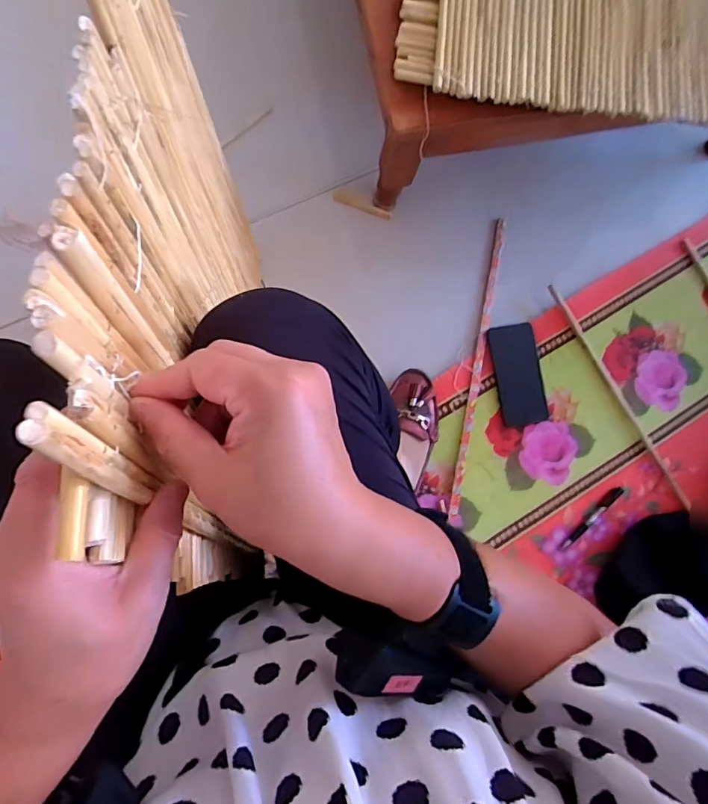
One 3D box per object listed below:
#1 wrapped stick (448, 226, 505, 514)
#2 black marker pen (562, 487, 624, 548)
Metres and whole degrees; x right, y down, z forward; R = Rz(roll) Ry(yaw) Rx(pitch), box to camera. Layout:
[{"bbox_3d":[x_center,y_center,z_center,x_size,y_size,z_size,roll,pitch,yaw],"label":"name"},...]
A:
[{"bbox_3d":[0.198,-0.062,0.747,0.019,0.014,0.472,11,83,-5],"label":"wrapped stick"},{"bbox_3d":[0.374,0.182,0.736,0.017,0.009,0.127,39,100,-1],"label":"black marker pen"}]

